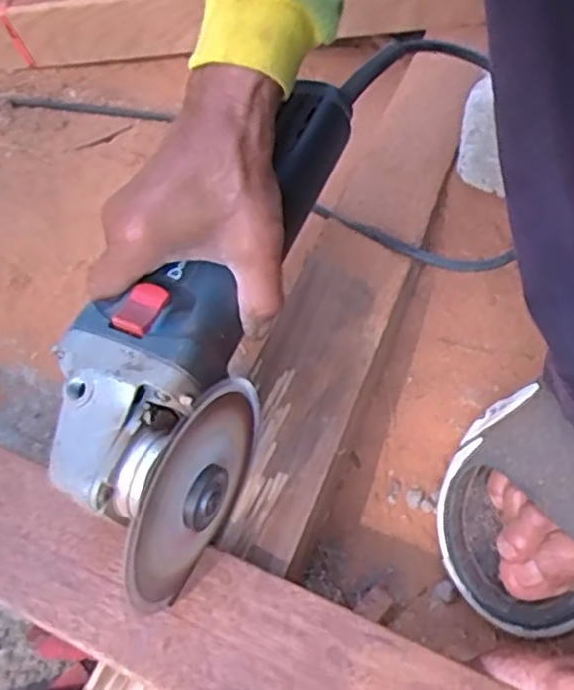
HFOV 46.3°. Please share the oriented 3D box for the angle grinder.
[{"bbox_3d":[-0.035,-0.015,0.345,0.083,0.091,0.269,15,67,16],"label":"angle grinder"}]

